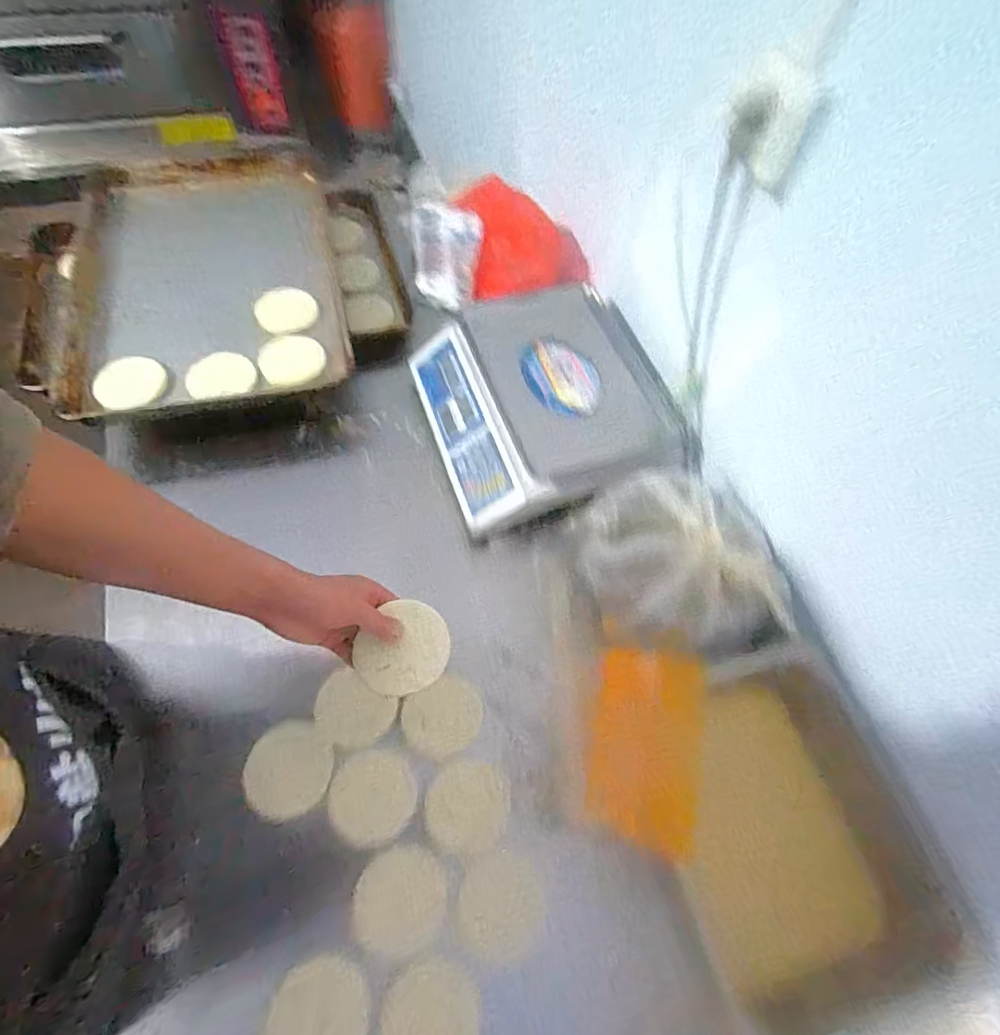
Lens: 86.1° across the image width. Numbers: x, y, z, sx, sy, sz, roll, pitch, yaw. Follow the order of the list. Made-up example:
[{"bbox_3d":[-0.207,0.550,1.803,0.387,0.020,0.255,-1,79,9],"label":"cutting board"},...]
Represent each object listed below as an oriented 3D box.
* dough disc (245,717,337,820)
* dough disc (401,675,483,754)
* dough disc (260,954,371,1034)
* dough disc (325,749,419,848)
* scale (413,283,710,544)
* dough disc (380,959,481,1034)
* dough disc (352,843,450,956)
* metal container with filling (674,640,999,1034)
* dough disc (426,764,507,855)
[{"bbox_3d":[-0.246,0.292,0.620,0.100,0.007,0.095,2,62,-4],"label":"dough disc"},{"bbox_3d":[-0.068,0.239,0.649,0.094,0.004,0.080,-26,67,-18],"label":"dough disc"},{"bbox_3d":[-0.172,0.474,0.503,0.096,0.008,0.092,-1,47,1],"label":"dough disc"},{"bbox_3d":[-0.145,0.317,0.610,0.094,0.009,0.093,2,62,-4],"label":"dough disc"},{"bbox_3d":[0.057,-0.172,0.817,0.333,0.101,0.372,-15,64,-13],"label":"scale"},{"bbox_3d":[-0.064,0.477,0.505,0.091,0.016,0.088,2,62,-4],"label":"dough disc"},{"bbox_3d":[-0.106,0.399,0.559,0.096,0.012,0.088,2,62,-4],"label":"dough disc"},{"bbox_3d":[0.313,0.331,0.580,0.250,0.077,0.346,-9,63,-10],"label":"metal container with filling"},{"bbox_3d":[-0.037,0.329,0.609,0.092,0.006,0.088,2,62,-4],"label":"dough disc"}]

